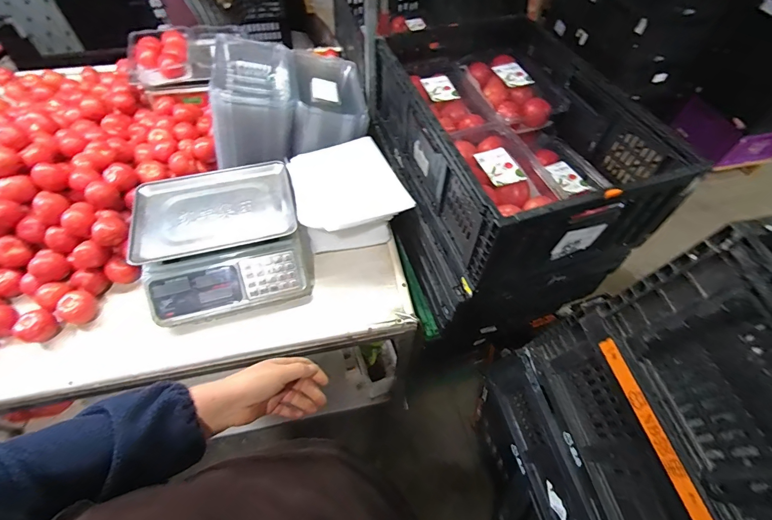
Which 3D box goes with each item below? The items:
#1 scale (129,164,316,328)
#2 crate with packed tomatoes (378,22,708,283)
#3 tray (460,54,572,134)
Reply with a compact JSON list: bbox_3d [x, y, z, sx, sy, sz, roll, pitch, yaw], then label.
[{"bbox_3d":[-0.364,-0.050,0.848,0.345,0.110,0.329,-12,57,-10],"label":"scale"},{"bbox_3d":[0.248,-0.277,0.808,0.389,0.215,0.611,-14,58,-11],"label":"crate with packed tomatoes"},{"bbox_3d":[0.299,-0.411,0.889,0.162,0.072,0.267,-14,58,-11],"label":"tray"}]

